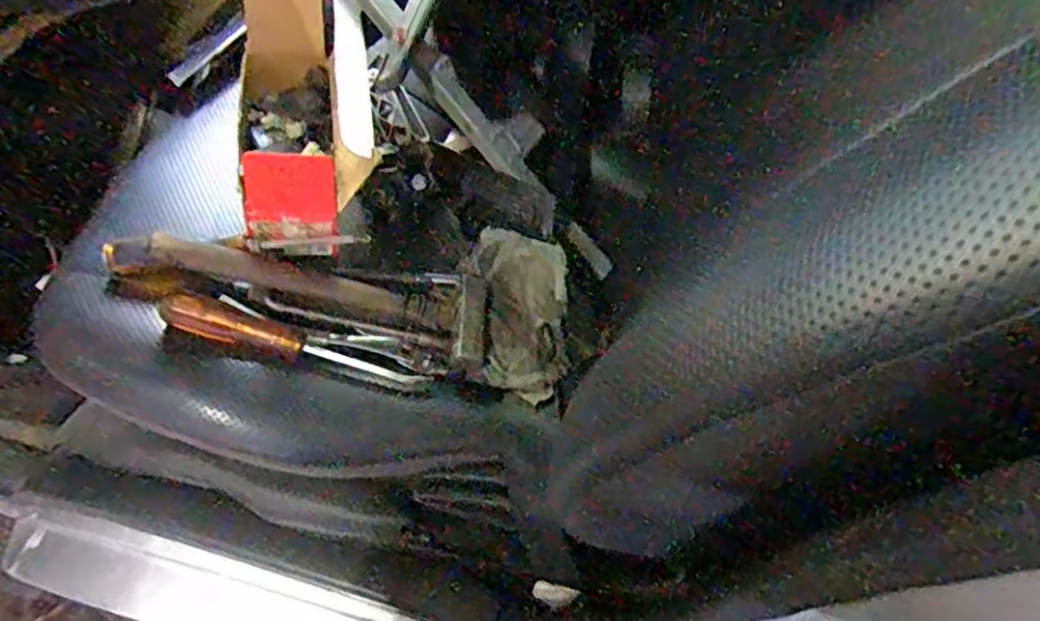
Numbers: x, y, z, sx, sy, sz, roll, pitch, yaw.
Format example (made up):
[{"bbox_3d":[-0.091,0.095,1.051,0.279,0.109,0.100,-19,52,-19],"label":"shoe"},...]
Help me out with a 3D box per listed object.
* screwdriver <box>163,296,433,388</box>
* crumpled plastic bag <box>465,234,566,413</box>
[{"bbox_3d":[-0.173,0.027,0.506,0.204,0.026,0.028,18,59,-8],"label":"screwdriver"},{"bbox_3d":[-0.006,-0.002,0.553,0.090,0.040,0.150,2,59,-1],"label":"crumpled plastic bag"}]

